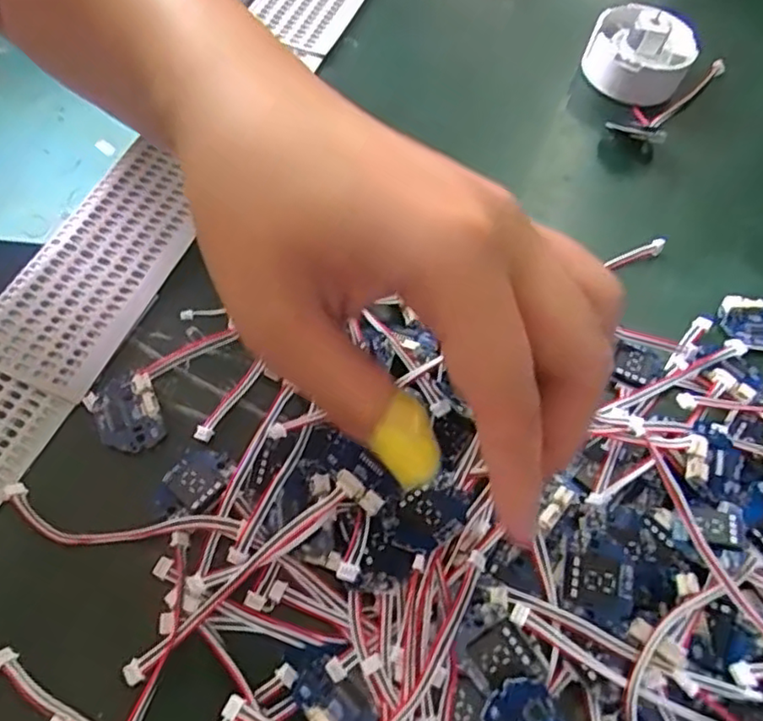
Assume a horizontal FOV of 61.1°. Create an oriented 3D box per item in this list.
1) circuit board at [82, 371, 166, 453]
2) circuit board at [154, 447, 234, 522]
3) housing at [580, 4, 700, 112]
[{"bbox_3d":[-0.094,0.018,0.237,0.023,0.007,0.031,-28,69,-21],"label":"circuit board"},{"bbox_3d":[-0.066,0.043,0.226,0.021,0.004,0.029,38,63,12],"label":"circuit board"},{"bbox_3d":[0.138,-0.163,0.350,0.054,0.034,0.047,24,61,5],"label":"housing"}]

